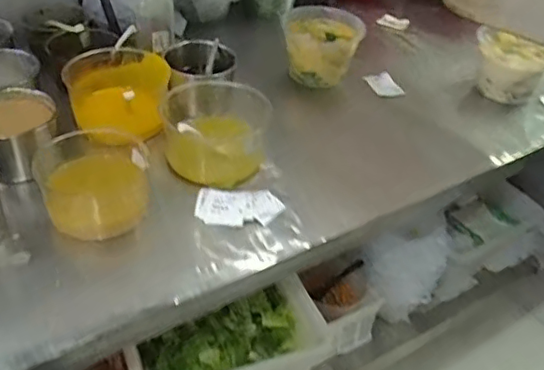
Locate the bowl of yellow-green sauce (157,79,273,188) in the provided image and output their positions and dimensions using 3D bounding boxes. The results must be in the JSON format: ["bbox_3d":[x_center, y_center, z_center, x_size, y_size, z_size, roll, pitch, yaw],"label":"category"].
[{"bbox_3d":[-0.093,-0.095,0.975,0.173,0.087,0.209,6,40,2],"label":"bowl of yellow-green sauce"}]

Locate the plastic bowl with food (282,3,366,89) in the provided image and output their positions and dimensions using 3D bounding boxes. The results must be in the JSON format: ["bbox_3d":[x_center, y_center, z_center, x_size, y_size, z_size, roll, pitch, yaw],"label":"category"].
[{"bbox_3d":[0.102,-0.290,1.206,0.165,0.110,0.179,3,40,-2],"label":"plastic bowl with food"}]

